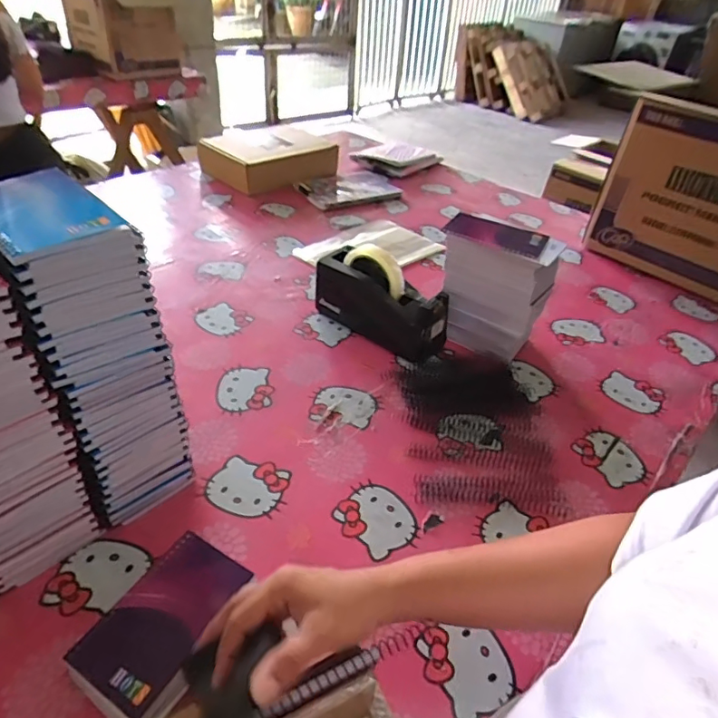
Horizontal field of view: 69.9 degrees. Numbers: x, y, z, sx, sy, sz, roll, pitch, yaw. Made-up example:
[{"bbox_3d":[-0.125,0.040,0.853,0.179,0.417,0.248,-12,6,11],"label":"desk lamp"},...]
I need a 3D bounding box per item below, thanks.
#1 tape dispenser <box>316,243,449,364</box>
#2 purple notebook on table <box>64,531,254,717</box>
[{"bbox_3d":[0.030,-0.089,0.757,0.205,0.124,0.075,29,45,25],"label":"tape dispenser"},{"bbox_3d":[-0.160,0.223,0.428,0.081,0.034,0.135,24,43,20],"label":"purple notebook on table"}]

